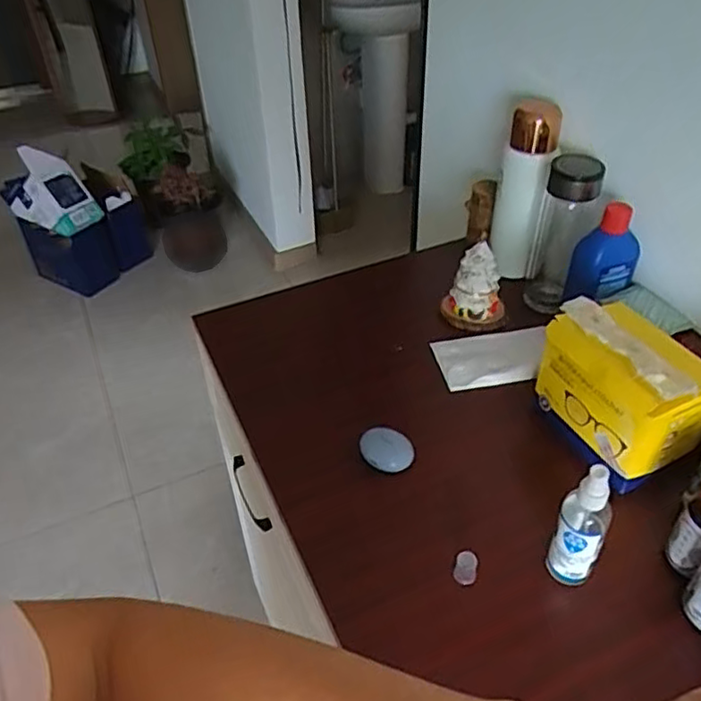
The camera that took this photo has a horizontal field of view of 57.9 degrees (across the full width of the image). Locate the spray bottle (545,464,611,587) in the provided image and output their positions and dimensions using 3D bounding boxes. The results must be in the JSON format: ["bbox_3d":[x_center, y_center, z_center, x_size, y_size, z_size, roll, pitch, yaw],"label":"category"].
[{"bbox_3d":[0.197,0.149,0.537,0.039,0.142,0.032,18,45,22],"label":"spray bottle"}]

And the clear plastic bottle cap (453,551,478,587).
[{"bbox_3d":[0.105,0.198,0.574,0.020,0.028,0.018,12,43,15],"label":"clear plastic bottle cap"}]

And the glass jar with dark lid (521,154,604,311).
[{"bbox_3d":[0.271,-0.141,0.816,0.068,0.210,0.063,-1,41,1],"label":"glass jar with dark lid"}]

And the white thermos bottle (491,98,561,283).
[{"bbox_3d":[0.229,-0.205,0.848,0.068,0.226,0.063,9,42,12],"label":"white thermos bottle"}]

